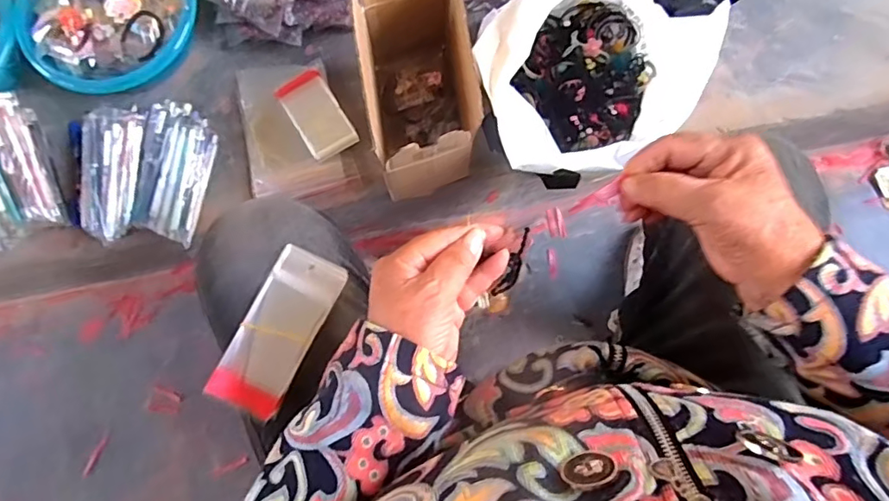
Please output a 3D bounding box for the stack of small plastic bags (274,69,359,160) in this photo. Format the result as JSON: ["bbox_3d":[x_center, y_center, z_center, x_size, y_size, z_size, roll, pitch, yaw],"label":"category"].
[{"bbox_3d":[-0.173,-0.183,0.706,0.065,0.006,0.117,-33,81,-5],"label":"stack of small plastic bags"}]

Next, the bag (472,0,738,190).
[{"bbox_3d":[0.167,-0.214,0.615,0.268,0.179,0.244,-25,81,-4],"label":"bag"}]

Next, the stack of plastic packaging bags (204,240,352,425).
[{"bbox_3d":[-0.124,0.060,0.393,0.052,0.012,0.123,30,79,-14],"label":"stack of plastic packaging bags"}]

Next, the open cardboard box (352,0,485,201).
[{"bbox_3d":[-0.031,-0.194,0.626,0.114,0.170,0.223,-9,80,-1],"label":"open cardboard box"}]

